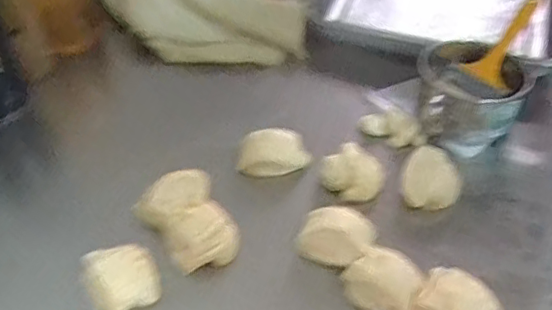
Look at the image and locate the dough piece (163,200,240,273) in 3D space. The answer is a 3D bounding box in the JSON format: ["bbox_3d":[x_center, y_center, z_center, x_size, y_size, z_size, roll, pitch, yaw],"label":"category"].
[{"bbox_3d":[-0.081,0.086,0.629,0.073,0.042,0.068,-13,47,-13],"label":"dough piece"}]

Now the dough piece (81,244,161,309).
[{"bbox_3d":[-0.156,0.126,0.587,0.066,0.044,0.064,-15,47,-15],"label":"dough piece"}]

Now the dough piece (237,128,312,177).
[{"bbox_3d":[-0.004,-0.002,0.710,0.087,0.047,0.047,-10,46,-10],"label":"dough piece"}]

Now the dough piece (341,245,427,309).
[{"bbox_3d":[0.108,0.126,0.585,0.076,0.034,0.059,17,48,16],"label":"dough piece"}]

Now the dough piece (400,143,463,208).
[{"bbox_3d":[0.183,0.025,0.679,0.067,0.043,0.069,0,45,0],"label":"dough piece"}]

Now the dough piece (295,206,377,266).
[{"bbox_3d":[0.066,0.086,0.627,0.079,0.032,0.054,12,46,11],"label":"dough piece"}]

